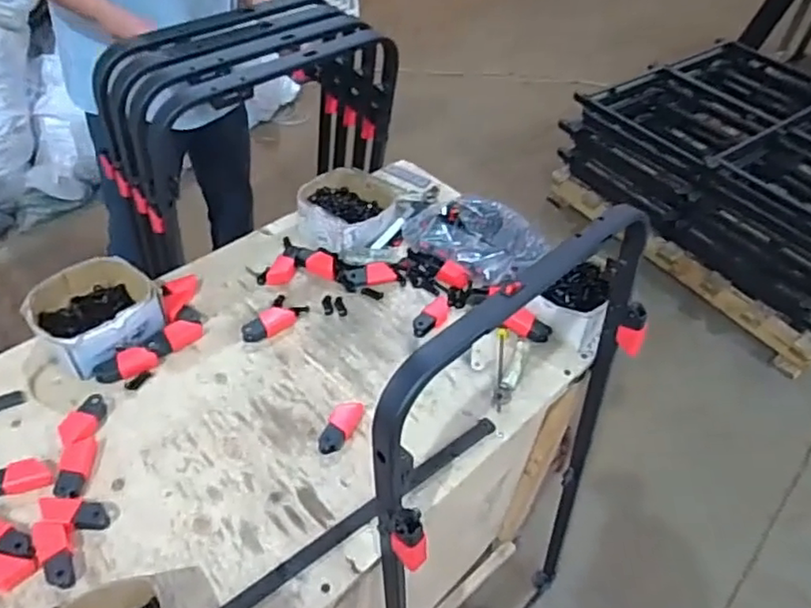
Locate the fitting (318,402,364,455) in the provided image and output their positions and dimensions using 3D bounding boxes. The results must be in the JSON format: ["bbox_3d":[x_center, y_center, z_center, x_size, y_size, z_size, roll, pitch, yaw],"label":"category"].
[{"bbox_3d":[-0.090,0.167,0.889,0.042,0.032,0.089,14,45,9],"label":"fitting"}]

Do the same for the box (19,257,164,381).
[{"bbox_3d":[-0.483,0.018,0.995,0.179,0.077,0.178,-30,54,-30],"label":"box"}]

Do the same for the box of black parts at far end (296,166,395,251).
[{"bbox_3d":[-0.120,-0.177,1.184,0.178,0.060,0.159,30,49,23],"label":"box of black parts at far end"}]

